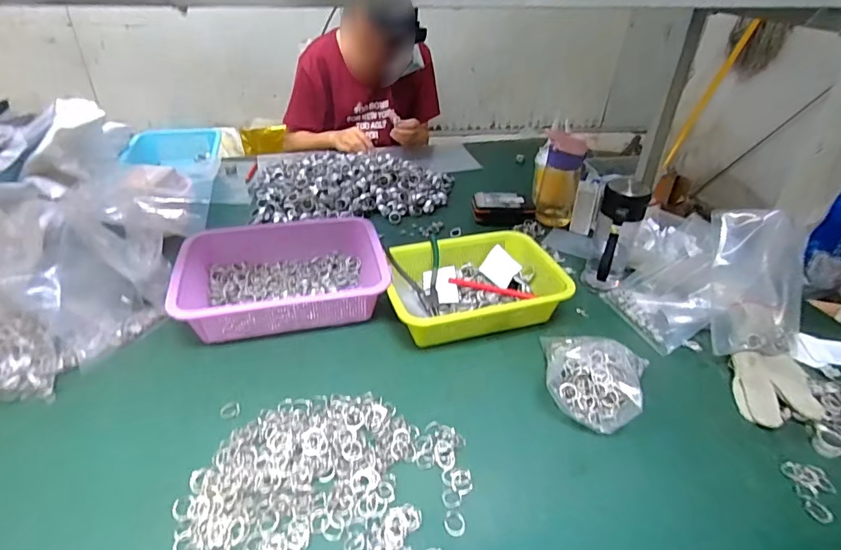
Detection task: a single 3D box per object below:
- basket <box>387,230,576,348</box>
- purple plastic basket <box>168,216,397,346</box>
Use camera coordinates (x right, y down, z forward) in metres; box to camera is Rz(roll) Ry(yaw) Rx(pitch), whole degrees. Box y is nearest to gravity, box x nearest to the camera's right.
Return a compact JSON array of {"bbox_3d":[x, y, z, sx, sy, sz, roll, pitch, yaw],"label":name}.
[{"bbox_3d":[0.072,0.005,0.762,0.258,0.075,0.200,-8,37,-14],"label":"basket"},{"bbox_3d":[-0.215,-0.006,0.758,0.303,0.069,0.222,-7,37,-13],"label":"purple plastic basket"}]

